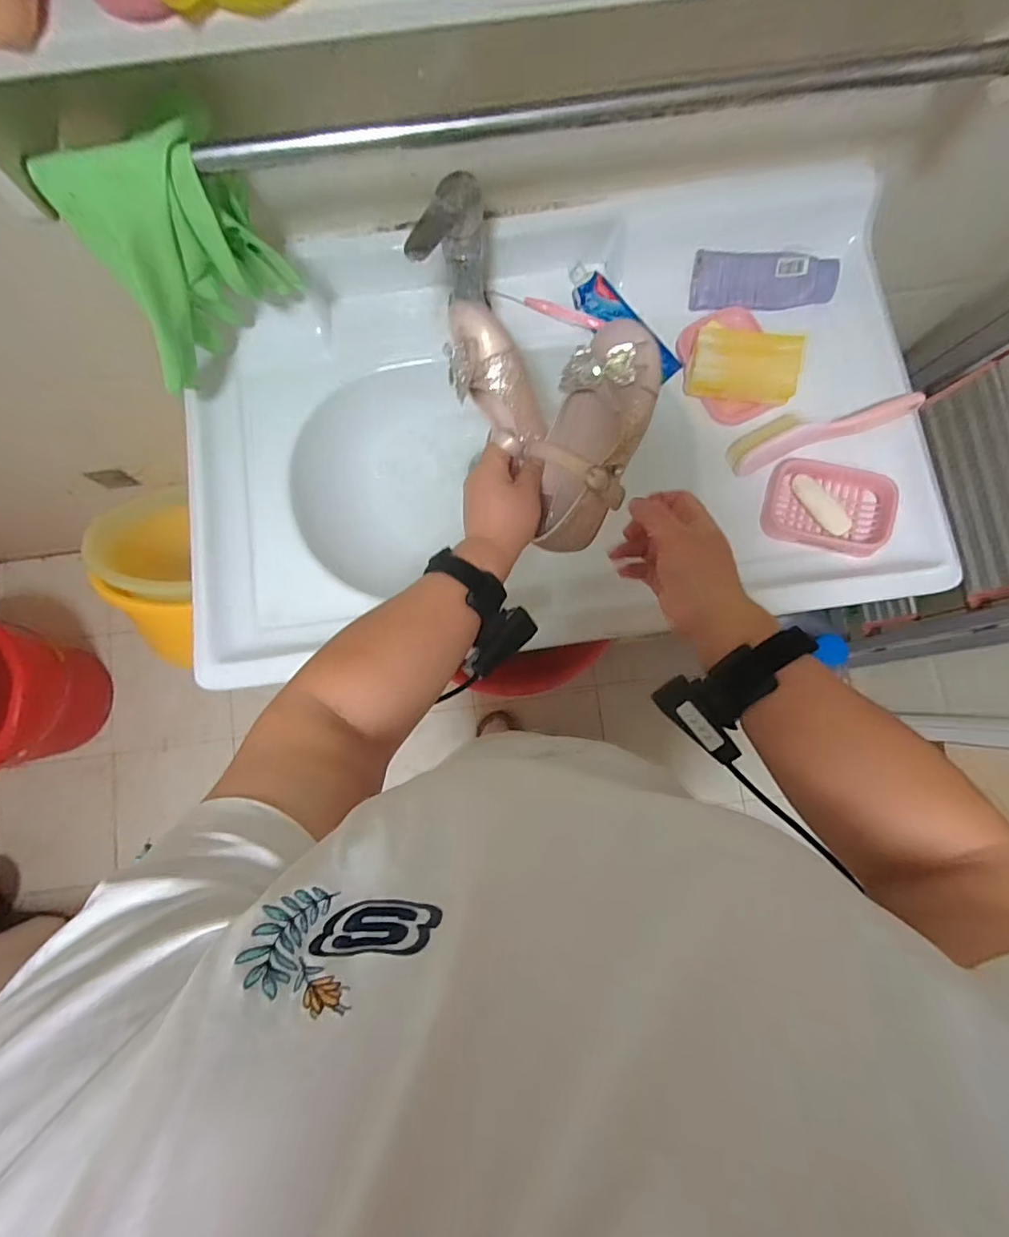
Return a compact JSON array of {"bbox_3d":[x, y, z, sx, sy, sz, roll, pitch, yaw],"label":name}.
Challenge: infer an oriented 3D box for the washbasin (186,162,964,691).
[{"bbox_3d":[0.046,-0.210,0.620,0.801,0.156,0.464,-9,81,-1],"label":"washbasin"}]

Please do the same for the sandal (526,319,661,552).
[{"bbox_3d":[0.074,-0.154,0.461,0.082,0.054,0.185,17,105,4],"label":"sandal"}]

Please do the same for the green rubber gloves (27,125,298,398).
[{"bbox_3d":[-0.286,-0.318,0.471,0.161,0.194,0.081,-36,82,-5],"label":"green rubber gloves"}]

